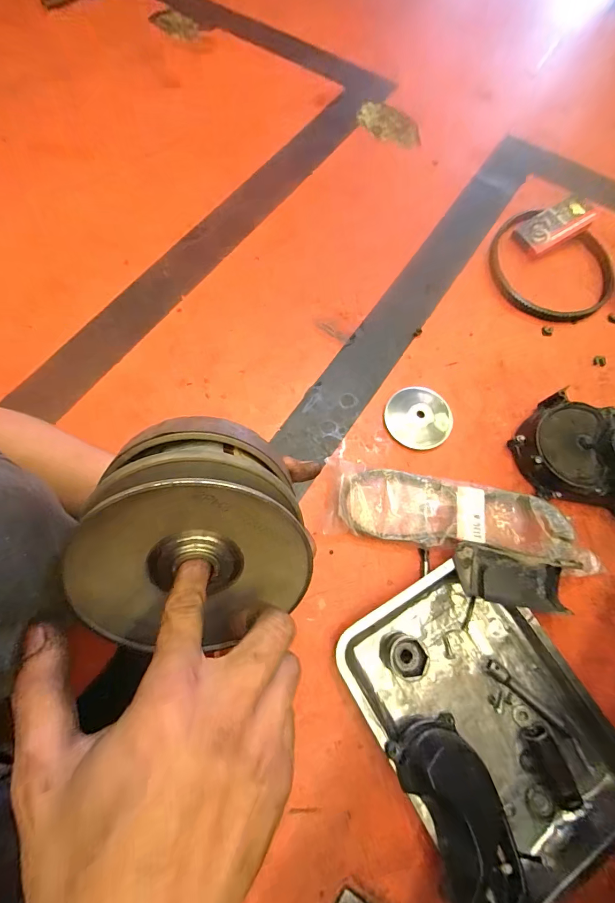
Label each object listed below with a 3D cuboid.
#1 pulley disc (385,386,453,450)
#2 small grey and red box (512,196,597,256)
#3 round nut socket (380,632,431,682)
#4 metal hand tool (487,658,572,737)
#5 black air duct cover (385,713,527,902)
[{"bbox_3d":[0.188,-0.058,0.612,0.104,0.024,0.108,1,71,-2],"label":"pulley disc"},{"bbox_3d":[0.518,-0.471,0.756,0.150,0.024,0.087,-30,82,8],"label":"small grey and red box"},{"bbox_3d":[0.129,0.272,0.482,0.051,0.048,0.051,1,71,-2],"label":"round nut socket"},{"bbox_3d":[0.295,0.331,0.477,0.133,0.017,0.018,41,74,11],"label":"metal hand tool"},{"bbox_3d":[0.168,0.418,0.406,0.107,0.095,0.179,-13,72,-7],"label":"black air duct cover"}]

